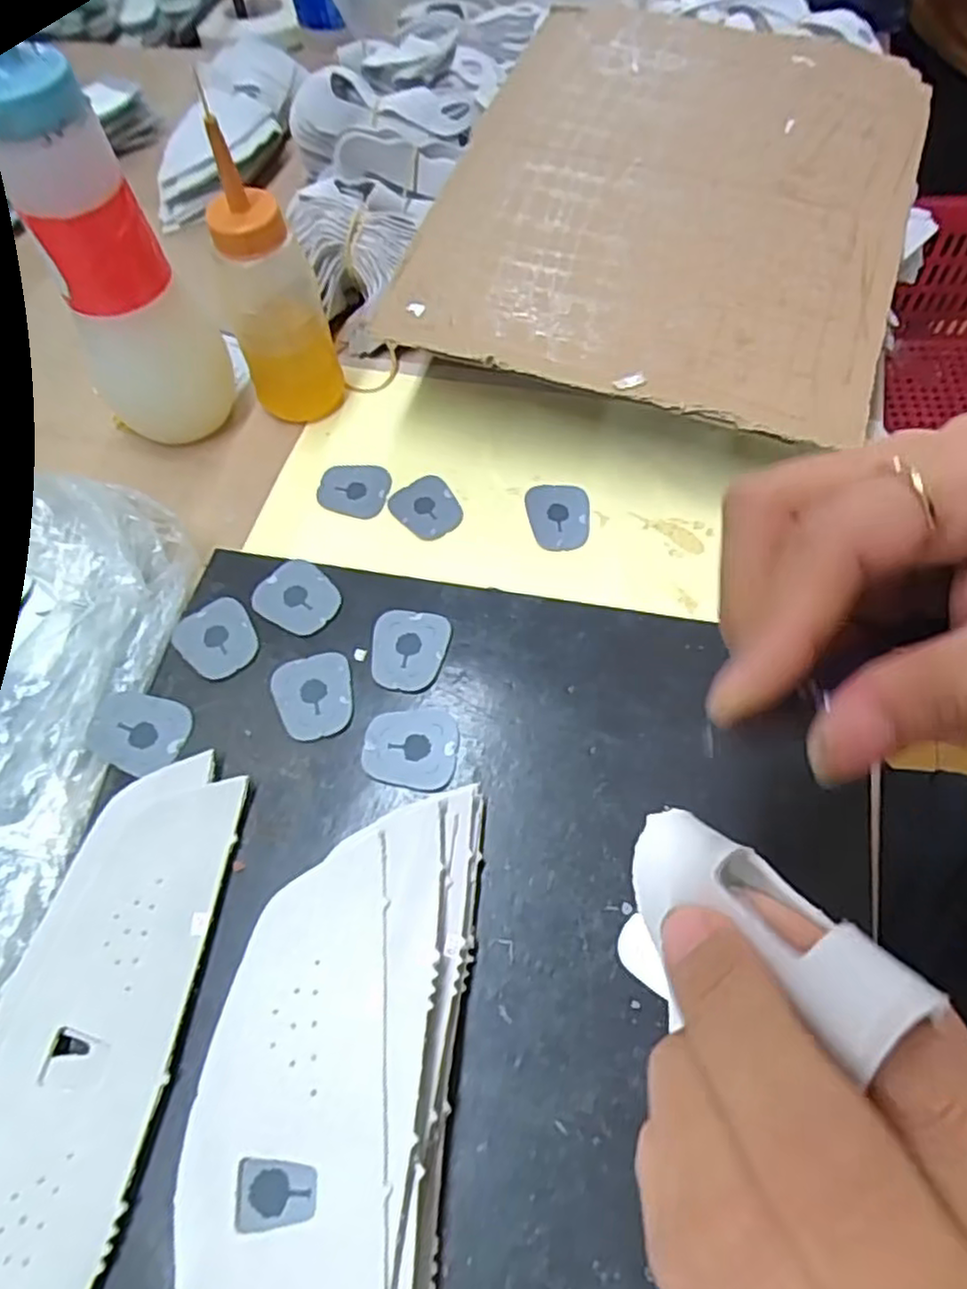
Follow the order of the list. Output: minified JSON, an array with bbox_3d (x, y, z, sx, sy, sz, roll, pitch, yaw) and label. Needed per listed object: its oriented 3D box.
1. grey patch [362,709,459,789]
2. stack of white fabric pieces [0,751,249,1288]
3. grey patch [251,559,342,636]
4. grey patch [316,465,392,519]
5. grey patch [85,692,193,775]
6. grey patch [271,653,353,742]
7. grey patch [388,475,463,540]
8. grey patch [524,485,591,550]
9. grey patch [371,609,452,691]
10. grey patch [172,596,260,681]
[{"bbox_3d":[-0.030,0.041,0.297,0.039,0.004,0.033,5,62,5],"label":"grey patch"},{"bbox_3d":[-0.142,0.138,0.246,0.067,0.008,0.200,6,62,5],"label":"stack of white fabric pieces"},{"bbox_3d":[-0.086,-0.023,0.333,0.038,0.004,0.032,27,66,15],"label":"grey patch"},{"bbox_3d":[-0.072,-0.085,0.395,0.038,0.005,0.031,8,74,6],"label":"grey patch"},{"bbox_3d":[-0.146,0.037,0.303,0.037,0.009,0.032,11,63,8],"label":"grey patch"},{"bbox_3d":[-0.074,0.022,0.309,0.033,0.004,0.038,-10,62,-4],"label":"grey patch"},{"bbox_3d":[-0.031,-0.074,0.382,0.032,0.005,0.037,-37,67,-17],"label":"grey patch"},{"bbox_3d":[0.039,-0.067,0.372,0.032,0.004,0.037,1,62,3],"label":"grey patch"},{"bbox_3d":[-0.034,0.001,0.317,0.033,0.004,0.038,6,62,5],"label":"grey patch"},{"bbox_3d":[-0.121,-0.003,0.324,0.033,0.004,0.038,-36,66,-16],"label":"grey patch"}]

